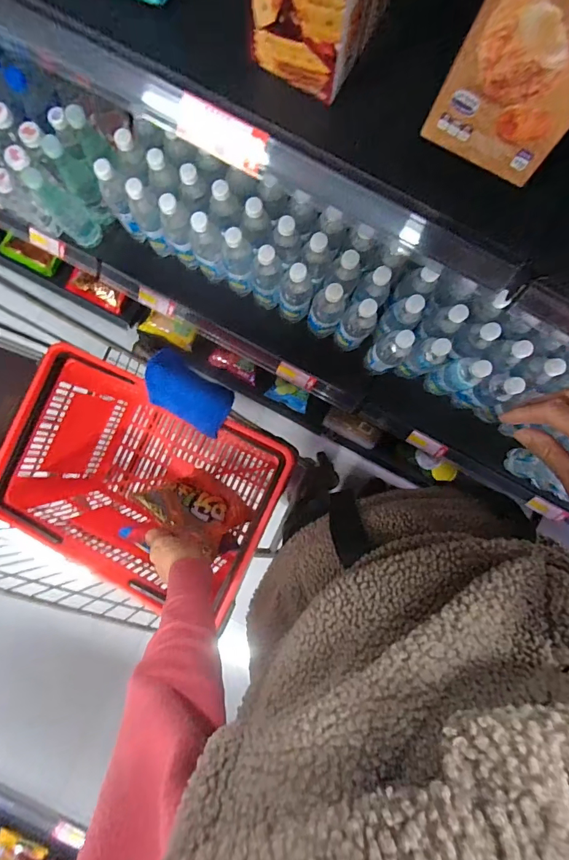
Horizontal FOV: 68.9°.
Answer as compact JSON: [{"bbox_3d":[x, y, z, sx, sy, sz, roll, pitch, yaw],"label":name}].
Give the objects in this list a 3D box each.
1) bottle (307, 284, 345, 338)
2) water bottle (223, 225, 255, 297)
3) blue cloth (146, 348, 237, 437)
[{"bbox_3d":[0.085,-0.237,0.826,0.063,0.180,0.065,0,89,-1],"label":"bottle"},{"bbox_3d":[-0.093,-0.331,0.831,0.061,0.176,0.057,-9,89,-1],"label":"water bottle"},{"bbox_3d":[-0.155,-0.058,0.664,0.140,0.037,0.086,32,89,-1],"label":"blue cloth"}]

